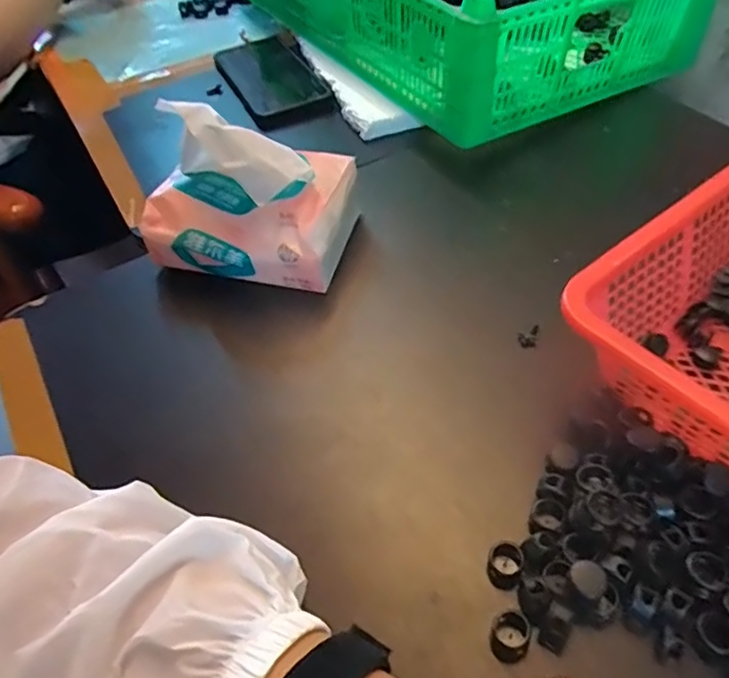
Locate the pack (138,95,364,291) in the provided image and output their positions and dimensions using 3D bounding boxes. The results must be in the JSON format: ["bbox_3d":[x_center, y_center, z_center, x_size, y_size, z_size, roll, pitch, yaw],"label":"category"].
[{"bbox_3d":[-0.084,-0.100,0.422,0.140,0.107,0.092,5,50,9],"label":"pack"}]

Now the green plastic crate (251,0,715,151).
[{"bbox_3d":[0.078,-0.391,0.651,0.305,0.115,0.487,-28,53,-18],"label":"green plastic crate"}]

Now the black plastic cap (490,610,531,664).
[{"bbox_3d":[0.065,0.132,0.266,0.016,0.009,0.019,15,53,17],"label":"black plastic cap"}]

